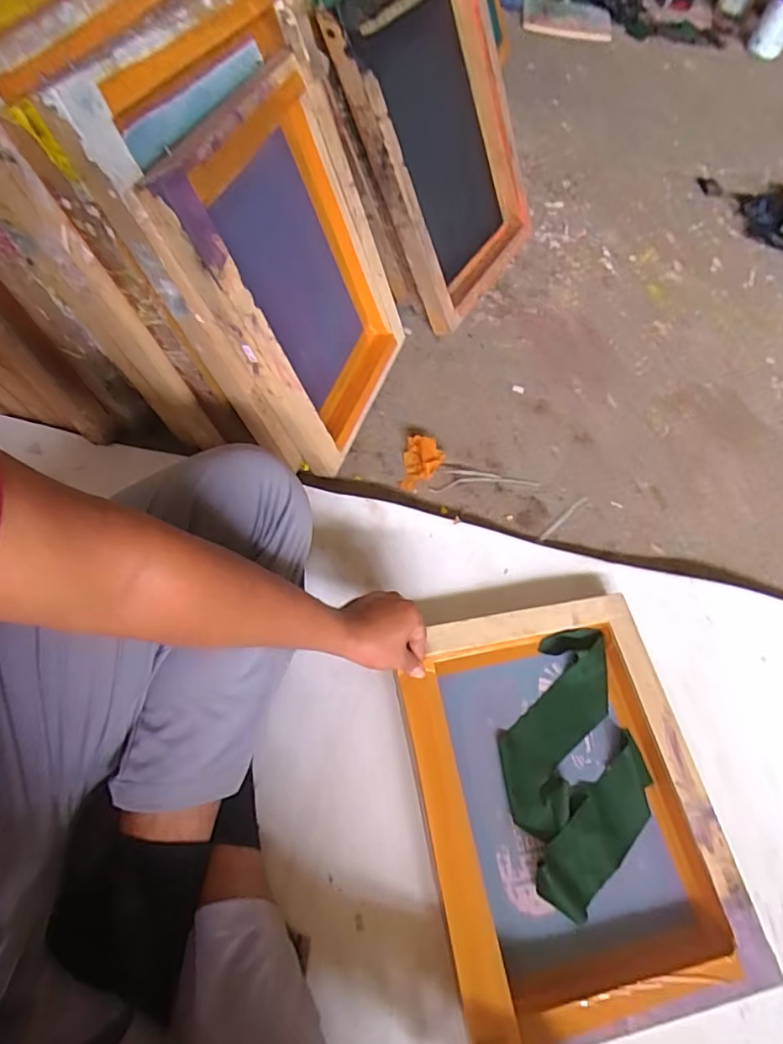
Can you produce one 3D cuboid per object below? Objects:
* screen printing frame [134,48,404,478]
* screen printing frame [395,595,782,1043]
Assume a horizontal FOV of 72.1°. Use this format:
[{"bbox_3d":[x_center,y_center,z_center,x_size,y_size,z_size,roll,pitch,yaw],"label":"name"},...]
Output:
[{"bbox_3d":[-0.112,-0.311,0.720,0.072,0.421,0.318,7,60,24],"label":"screen printing frame"},{"bbox_3d":[0.192,0.304,0.608,0.309,0.045,0.403,-9,62,-7],"label":"screen printing frame"}]

